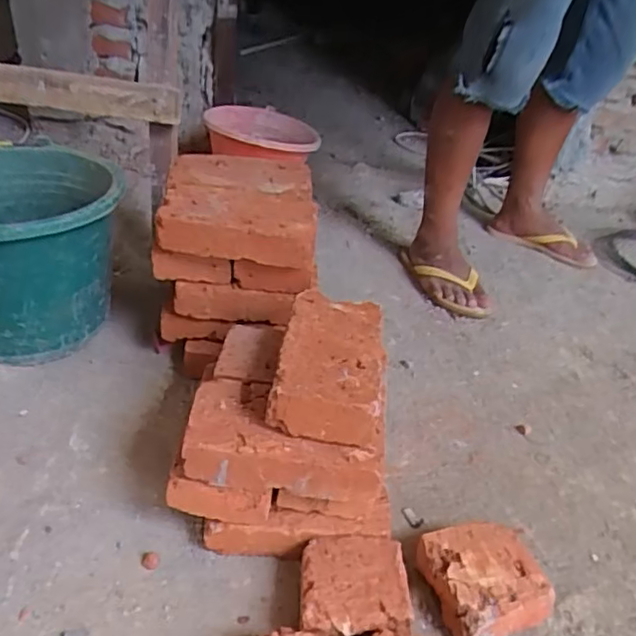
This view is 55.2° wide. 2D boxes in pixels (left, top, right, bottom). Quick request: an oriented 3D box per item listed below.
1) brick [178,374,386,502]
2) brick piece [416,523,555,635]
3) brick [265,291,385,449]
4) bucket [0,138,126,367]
[{"bbox_3d":[-0.033,0.128,0.630,0.198,0.052,0.099,10,34,2],"label":"brick"},{"bbox_3d":[0.169,0.275,0.637,0.104,0.064,0.107,6,34,-4],"label":"brick piece"},{"bbox_3d":[0.017,0.050,0.655,0.111,0.056,0.182,10,34,2],"label":"brick"},{"bbox_3d":[-0.446,-0.094,0.872,0.309,0.252,0.299,6,34,-4],"label":"bucket"}]

